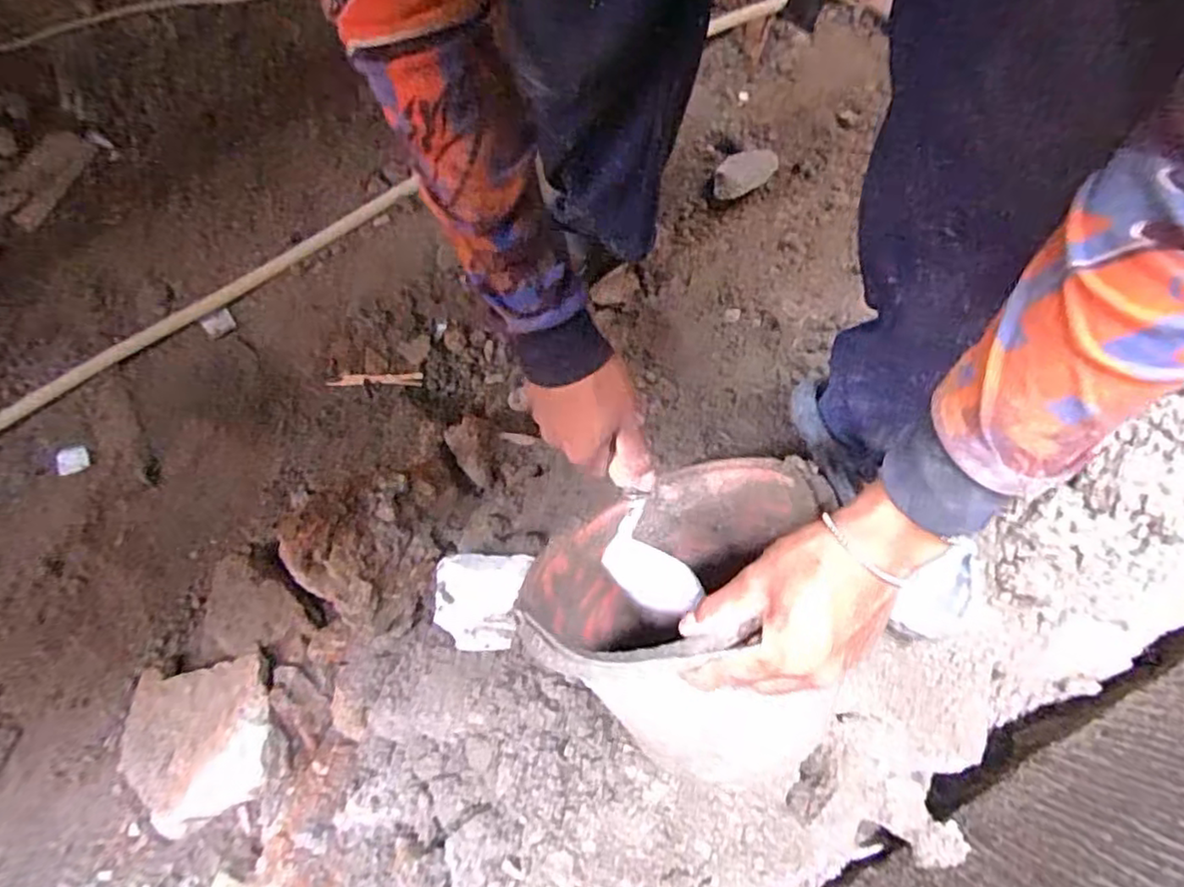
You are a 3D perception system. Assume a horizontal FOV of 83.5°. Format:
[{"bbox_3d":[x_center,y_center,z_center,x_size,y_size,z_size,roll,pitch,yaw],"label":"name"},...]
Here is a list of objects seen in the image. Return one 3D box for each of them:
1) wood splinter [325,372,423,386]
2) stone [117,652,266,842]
[{"bbox_3d":[-0.342,-0.102,1.048,0.150,0.014,0.022,3,75,0],"label":"wood splinter"},{"bbox_3d":[-0.507,0.390,0.869,0.260,0.058,0.198,-21,64,19],"label":"stone"}]

